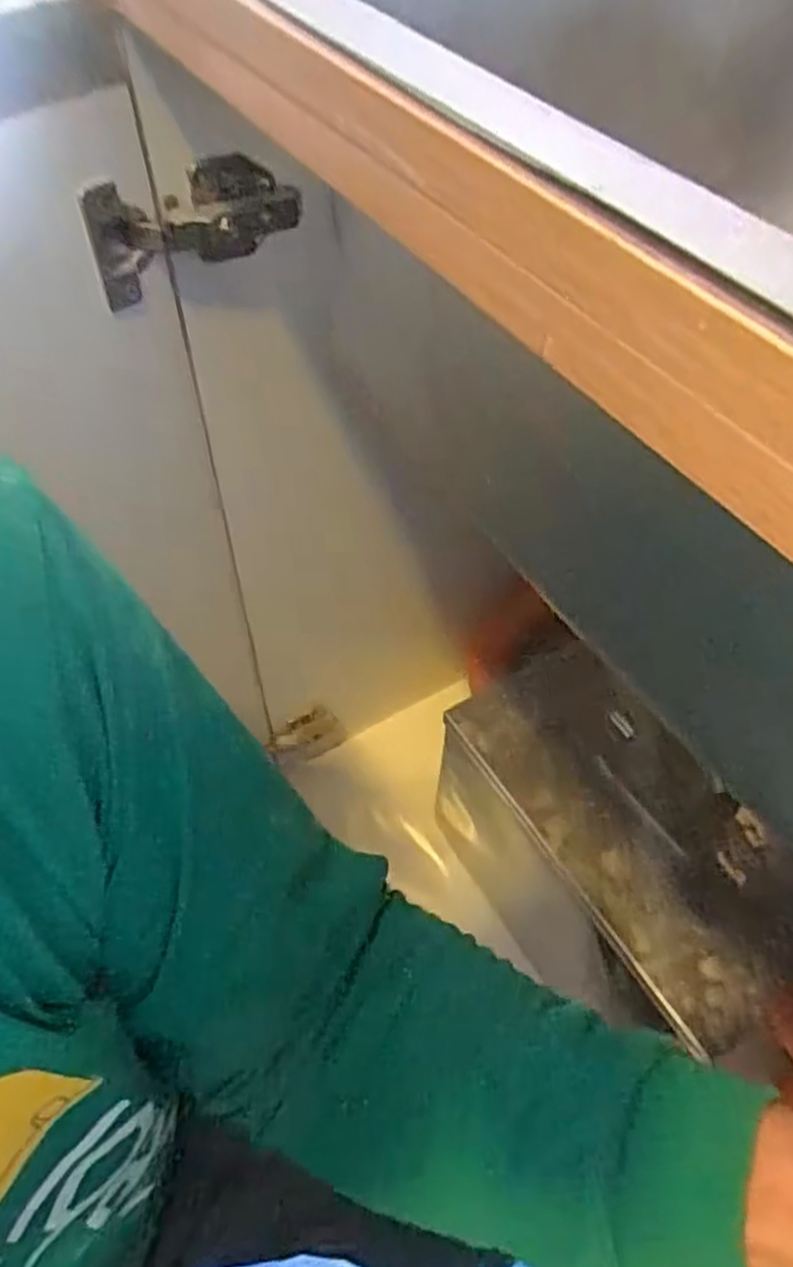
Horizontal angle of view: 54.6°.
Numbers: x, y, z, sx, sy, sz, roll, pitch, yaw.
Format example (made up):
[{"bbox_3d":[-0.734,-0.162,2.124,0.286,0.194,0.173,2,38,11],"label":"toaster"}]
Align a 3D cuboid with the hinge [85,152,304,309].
[{"bbox_3d":[-0.106,-0.218,0.409,0.112,0.054,0.025,-24,56,-18],"label":"hinge"}]

